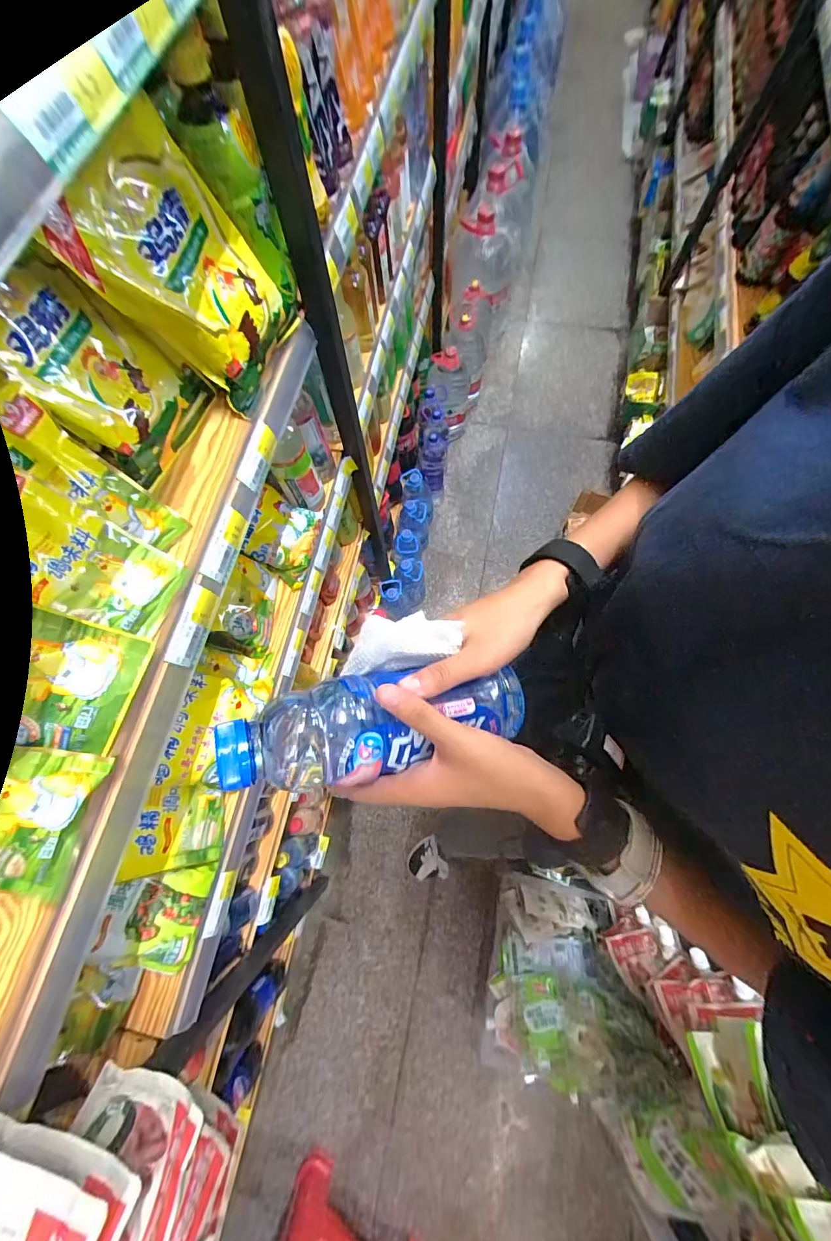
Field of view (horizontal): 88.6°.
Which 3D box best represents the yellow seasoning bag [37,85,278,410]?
[{"bbox_3d":[-0.206,-0.317,0.390,0.050,0.179,0.134,21,87,37],"label":"yellow seasoning bag"}]

